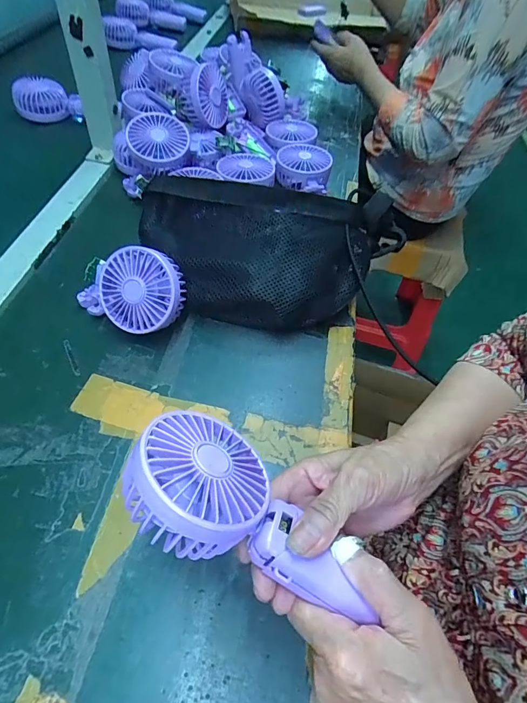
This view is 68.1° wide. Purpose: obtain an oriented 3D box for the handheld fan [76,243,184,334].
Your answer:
[{"bbox_3d":[-0.142,-0.072,0.416,0.136,0.093,0.046,23,14,10],"label":"handheld fan"}]

